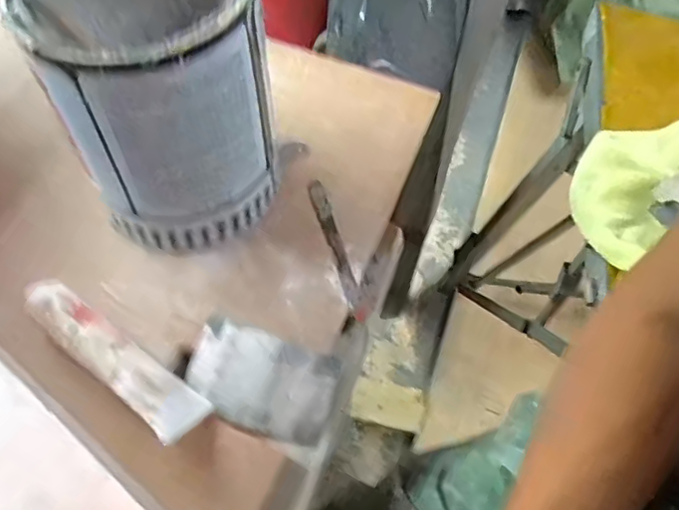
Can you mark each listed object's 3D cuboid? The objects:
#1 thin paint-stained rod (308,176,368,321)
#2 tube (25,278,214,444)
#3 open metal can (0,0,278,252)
[{"bbox_3d":[-0.004,-0.011,0.535,0.015,0.005,0.146,-13,60,-11],"label":"thin paint-stained rod"},{"bbox_3d":[-0.169,0.074,0.451,0.165,0.034,0.040,35,63,18],"label":"tube"},{"bbox_3d":[-0.139,-0.126,0.478,0.148,0.208,0.164,-12,59,-10],"label":"open metal can"}]

